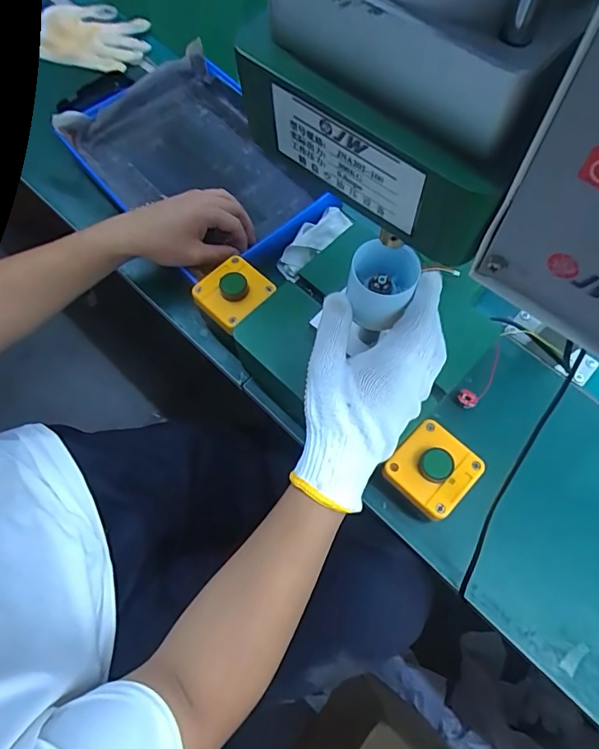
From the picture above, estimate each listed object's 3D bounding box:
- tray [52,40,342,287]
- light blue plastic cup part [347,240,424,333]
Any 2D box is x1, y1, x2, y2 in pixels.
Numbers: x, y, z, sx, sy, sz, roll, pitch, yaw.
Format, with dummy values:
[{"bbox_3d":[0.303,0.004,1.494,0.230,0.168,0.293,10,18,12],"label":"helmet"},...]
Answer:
[{"bbox_3d":[-0.130,-0.267,0.604,0.220,0.050,0.333,-39,72,-15],"label":"tray"},{"bbox_3d":[0.064,-0.069,0.377,0.051,0.049,0.046,12,67,5],"label":"light blue plastic cup part"}]

